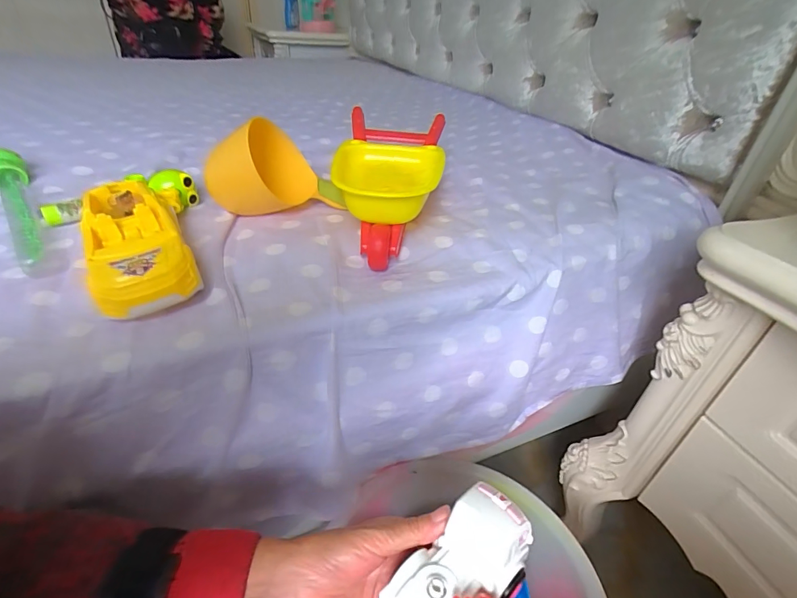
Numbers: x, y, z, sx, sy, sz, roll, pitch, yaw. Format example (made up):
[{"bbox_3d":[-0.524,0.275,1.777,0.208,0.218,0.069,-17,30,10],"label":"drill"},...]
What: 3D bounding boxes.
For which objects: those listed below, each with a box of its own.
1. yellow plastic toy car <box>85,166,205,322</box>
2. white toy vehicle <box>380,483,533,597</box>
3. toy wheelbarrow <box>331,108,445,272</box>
[{"bbox_3d":[-0.263,-0.067,0.419,0.110,0.054,0.213,-12,43,-21],"label":"yellow plastic toy car"},{"bbox_3d":[0.040,0.172,0.259,0.099,0.035,0.051,-40,53,-15],"label":"white toy vehicle"},{"bbox_3d":[-0.020,-0.155,0.537,0.141,0.080,0.279,10,40,5],"label":"toy wheelbarrow"}]

